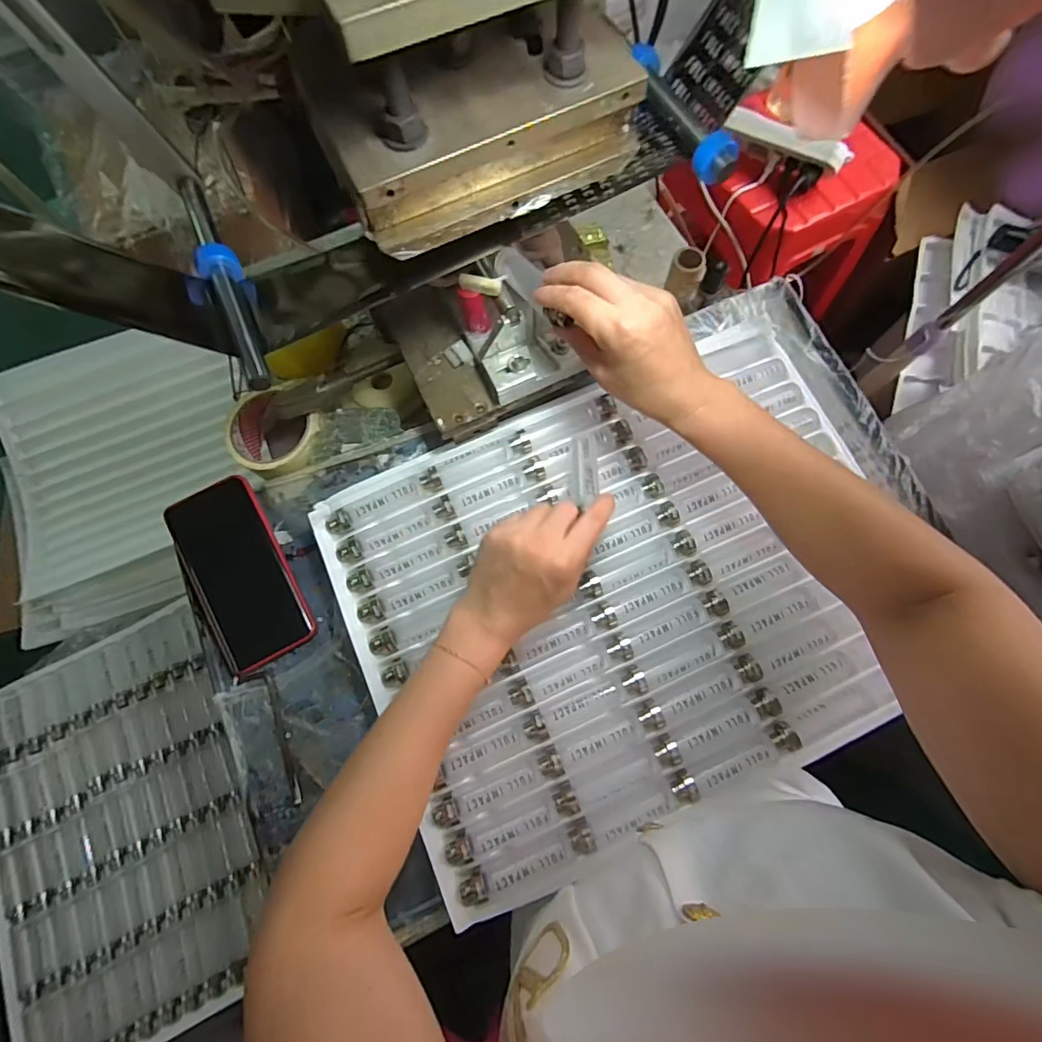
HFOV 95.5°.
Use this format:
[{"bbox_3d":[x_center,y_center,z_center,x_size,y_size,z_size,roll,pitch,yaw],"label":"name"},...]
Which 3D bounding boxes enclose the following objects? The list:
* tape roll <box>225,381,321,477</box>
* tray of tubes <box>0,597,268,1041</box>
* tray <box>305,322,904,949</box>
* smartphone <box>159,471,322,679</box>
[{"bbox_3d":[-0.248,-0.086,0.492,0.092,0.049,0.096,0,75,1],"label":"tape roll"},{"bbox_3d":[-0.496,0.376,0.581,0.302,0.027,0.457,-24,76,-5],"label":"tray of tubes"},{"bbox_3d":[0.089,0.051,0.387,0.436,0.024,0.334,-23,76,-5],"label":"tray"},{"bbox_3d":[-0.246,0.045,0.412,0.079,0.006,0.160,-29,85,-4],"label":"smartphone"}]

